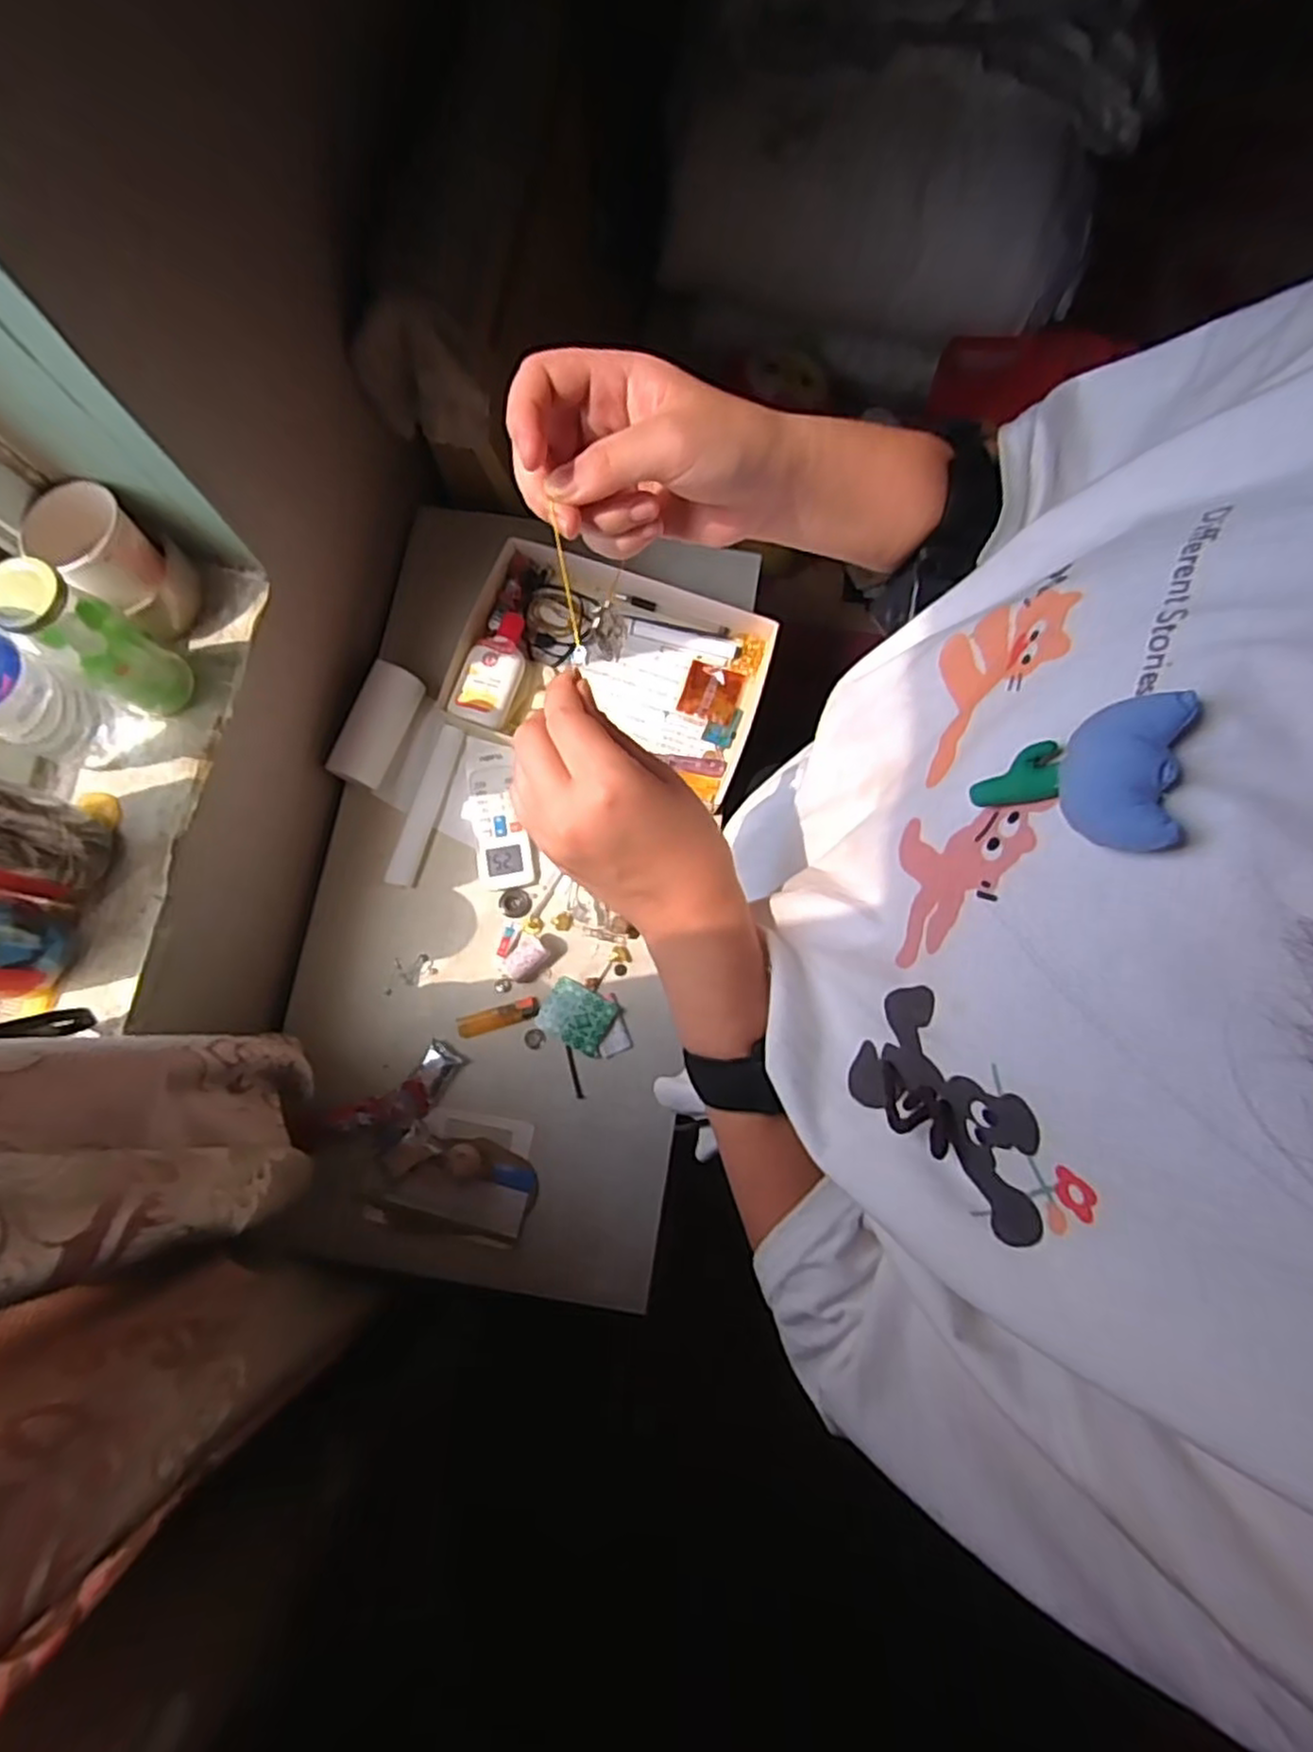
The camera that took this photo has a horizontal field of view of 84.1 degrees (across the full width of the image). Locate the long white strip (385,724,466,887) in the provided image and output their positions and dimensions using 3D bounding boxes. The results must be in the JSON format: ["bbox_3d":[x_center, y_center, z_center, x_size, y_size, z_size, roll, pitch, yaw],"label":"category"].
[{"bbox_3d":[-0.241,-0.075,0.764,0.031,0.010,0.175,15,79,3],"label":"long white strip"}]

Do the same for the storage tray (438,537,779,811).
[{"bbox_3d":[-0.043,-0.220,0.771,0.311,0.045,0.226,17,79,4],"label":"storage tray"}]

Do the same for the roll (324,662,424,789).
[{"bbox_3d":[-0.287,-0.154,0.750,0.063,0.039,0.126,21,79,4],"label":"roll"}]

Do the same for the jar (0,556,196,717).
[{"bbox_3d":[-0.388,-0.161,0.509,0.045,0.131,0.052,41,82,8],"label":"jar"}]

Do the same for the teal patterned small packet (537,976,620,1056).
[{"bbox_3d":[-0.080,0.138,0.723,0.070,0.008,0.056,27,80,5],"label":"teal patterned small packet"}]

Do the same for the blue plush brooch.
[{"bbox_3d":[0.125,-0.030,0.224,0.009,0.065,0.044,13,84,-23],"label":"blue plush brooch"}]

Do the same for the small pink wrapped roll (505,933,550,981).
[{"bbox_3d":[-0.128,0.080,0.715,0.033,0.029,0.045,40,81,8],"label":"small pink wrapped roll"}]

